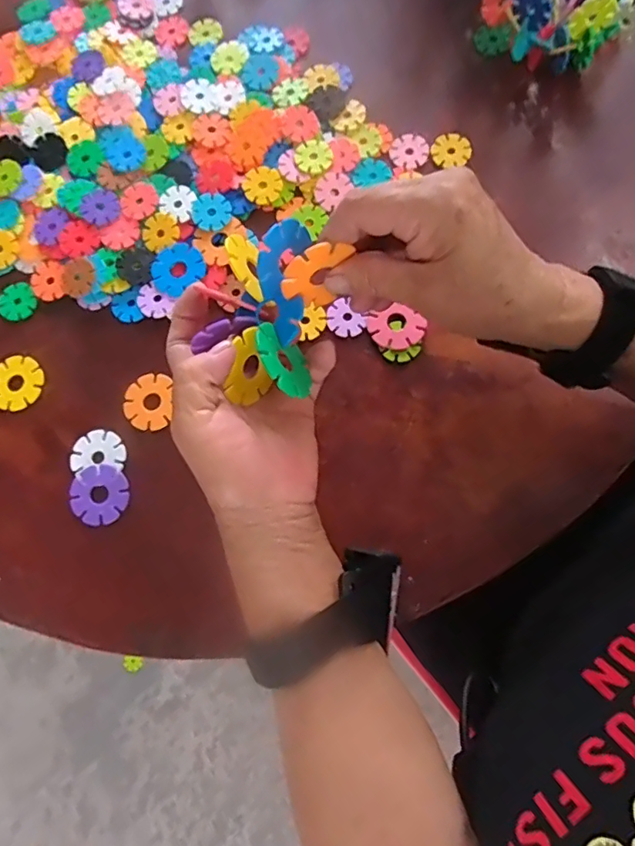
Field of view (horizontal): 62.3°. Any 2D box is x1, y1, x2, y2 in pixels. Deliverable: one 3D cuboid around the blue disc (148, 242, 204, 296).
[{"bbox_3d":[-0.111,-0.123,0.418,0.043,0.005,0.039,-31,77,-2],"label":"blue disc"}]

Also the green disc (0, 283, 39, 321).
[{"bbox_3d":[-0.245,-0.099,0.428,0.032,0.004,0.033,-1,77,5],"label":"green disc"}]

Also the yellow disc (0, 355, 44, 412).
[{"bbox_3d":[-0.237,-0.032,0.411,0.041,0.004,0.043,-1,77,5],"label":"yellow disc"}]

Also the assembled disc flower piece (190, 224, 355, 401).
[{"bbox_3d":[-0.028,-0.060,0.278,0.063,0.048,0.083,18,77,4],"label":"assembled disc flower piece"}]

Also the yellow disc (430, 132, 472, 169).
[{"bbox_3d":[0.108,-0.222,0.428,0.029,0.005,0.031,-2,83,13],"label":"yellow disc"}]

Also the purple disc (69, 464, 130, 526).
[{"bbox_3d":[-0.161,0.052,0.388,0.044,0.004,0.042,-1,77,5],"label":"purple disc"}]

